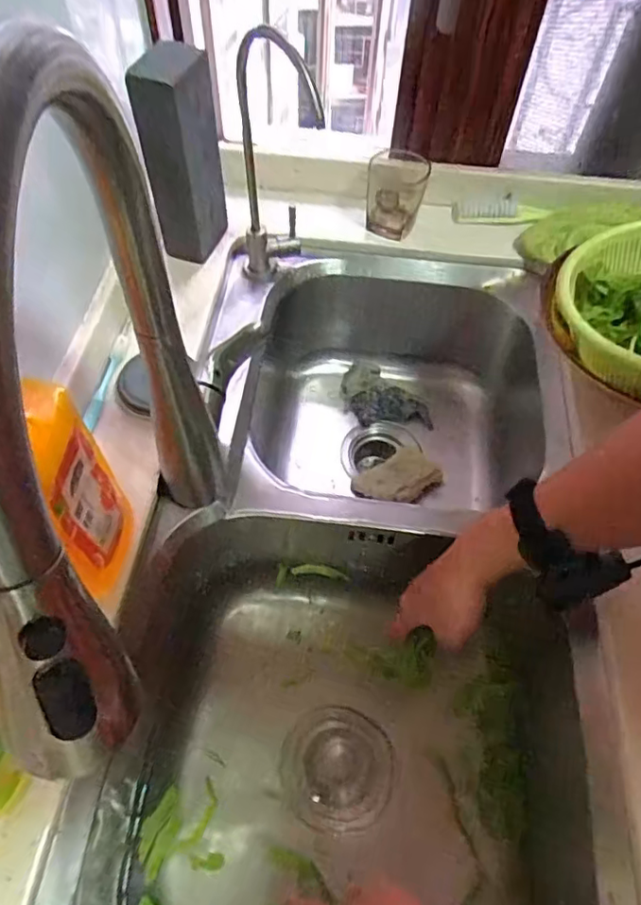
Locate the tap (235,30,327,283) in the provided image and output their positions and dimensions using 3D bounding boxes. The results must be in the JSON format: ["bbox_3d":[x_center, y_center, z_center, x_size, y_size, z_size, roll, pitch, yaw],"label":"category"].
[{"bbox_3d":[-0.048,-0.293,0.594,0.098,0.248,0.041,-3,58,-4],"label":"tap"}]

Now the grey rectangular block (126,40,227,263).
[{"bbox_3d":[-0.142,-0.305,0.588,0.053,0.199,0.073,11,58,5],"label":"grey rectangular block"}]

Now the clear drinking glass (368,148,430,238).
[{"bbox_3d":[0.090,-0.309,0.690,0.068,0.079,0.084,11,58,5],"label":"clear drinking glass"}]

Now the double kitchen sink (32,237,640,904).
[{"bbox_3d":[0.032,0.101,0.573,0.386,0.243,0.716,9,58,4],"label":"double kitchen sink"}]

